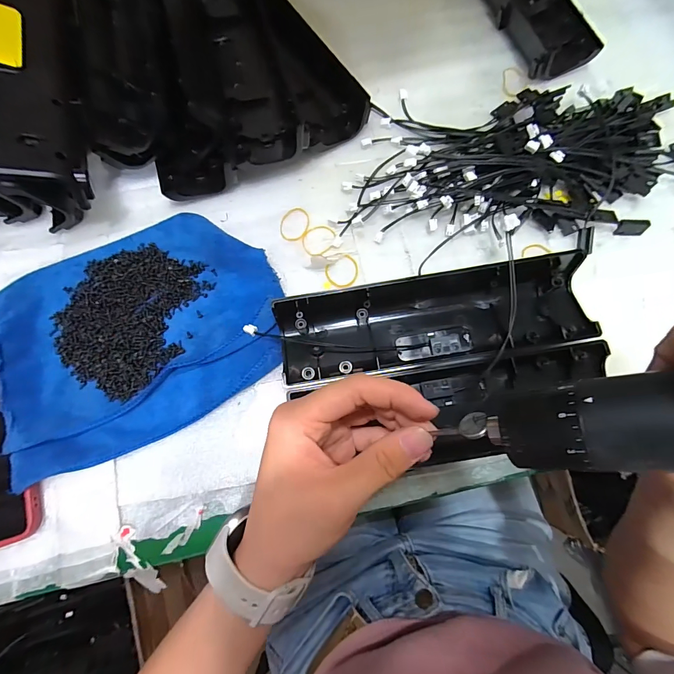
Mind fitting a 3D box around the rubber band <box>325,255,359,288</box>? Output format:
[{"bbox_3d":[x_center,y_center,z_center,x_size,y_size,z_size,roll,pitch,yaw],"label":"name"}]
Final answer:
[{"bbox_3d":[0.005,-0.058,0.326,0.029,0.004,0.029,0,76,1],"label":"rubber band"}]

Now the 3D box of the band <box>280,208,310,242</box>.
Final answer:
[{"bbox_3d":[-0.038,-0.102,0.334,0.025,0.004,0.034,7,78,-8],"label":"band"}]

